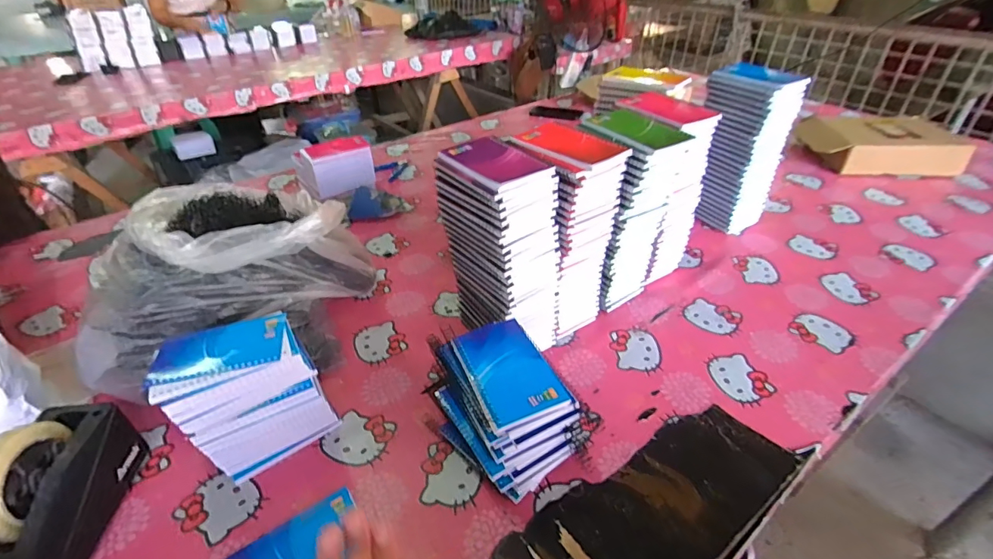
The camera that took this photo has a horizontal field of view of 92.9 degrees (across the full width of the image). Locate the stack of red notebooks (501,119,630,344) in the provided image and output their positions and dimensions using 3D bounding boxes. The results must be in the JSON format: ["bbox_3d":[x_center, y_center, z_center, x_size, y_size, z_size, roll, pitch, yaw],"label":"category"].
[{"bbox_3d":[0.095,-0.057,0.688,0.110,0.293,0.130,-23,42,-27],"label":"stack of red notebooks"}]

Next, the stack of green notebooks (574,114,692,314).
[{"bbox_3d":[0.185,-0.086,0.711,0.112,0.288,0.128,-27,44,-30],"label":"stack of green notebooks"}]

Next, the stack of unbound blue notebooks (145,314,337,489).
[{"bbox_3d":[-0.286,0.131,0.552,0.151,0.150,0.099,-21,42,-25],"label":"stack of unbound blue notebooks"}]

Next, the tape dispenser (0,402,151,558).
[{"bbox_3d":[-0.446,0.221,0.460,0.068,0.125,0.203,-4,37,-4],"label":"tape dispenser"}]

